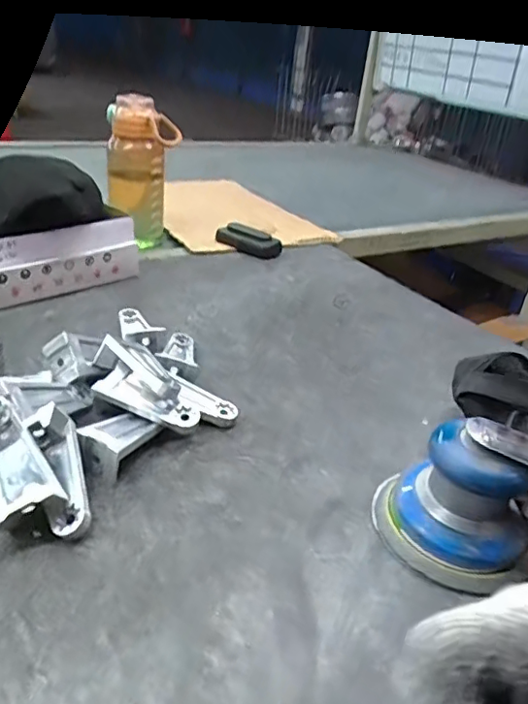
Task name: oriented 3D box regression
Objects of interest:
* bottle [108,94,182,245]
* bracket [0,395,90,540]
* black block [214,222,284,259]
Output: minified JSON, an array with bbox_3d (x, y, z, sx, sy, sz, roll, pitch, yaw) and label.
[{"bbox_3d":[-0.186,-0.277,0.868,0.106,0.199,0.070,1,30,-11],"label":"bottle"},{"bbox_3d":[-0.164,0.082,0.404,0.064,0.055,0.106,-7,32,-24],"label":"bracket"},{"bbox_3d":[-0.027,-0.180,0.901,0.110,0.039,0.033,16,31,15],"label":"black block"}]

